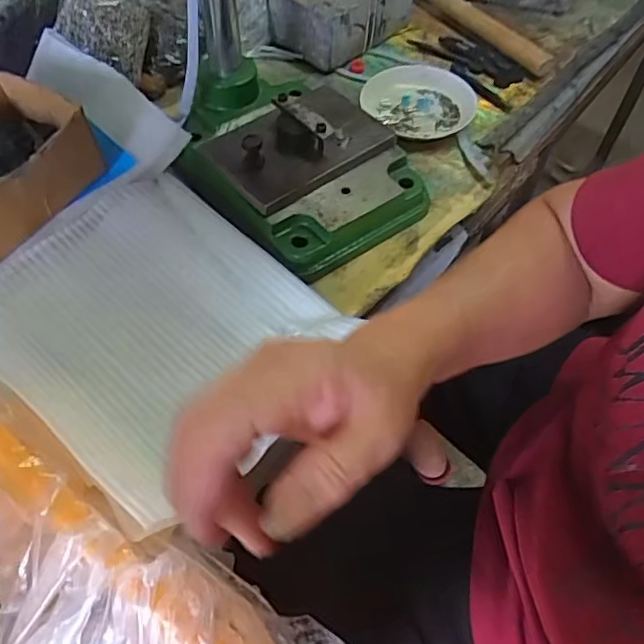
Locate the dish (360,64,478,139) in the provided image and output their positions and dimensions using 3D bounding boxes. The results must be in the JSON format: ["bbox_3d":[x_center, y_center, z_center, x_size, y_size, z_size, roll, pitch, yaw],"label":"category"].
[{"bbox_3d":[0.111,-0.234,0.627,0.111,0.023,0.105,1,54,-2],"label":"dish"}]

